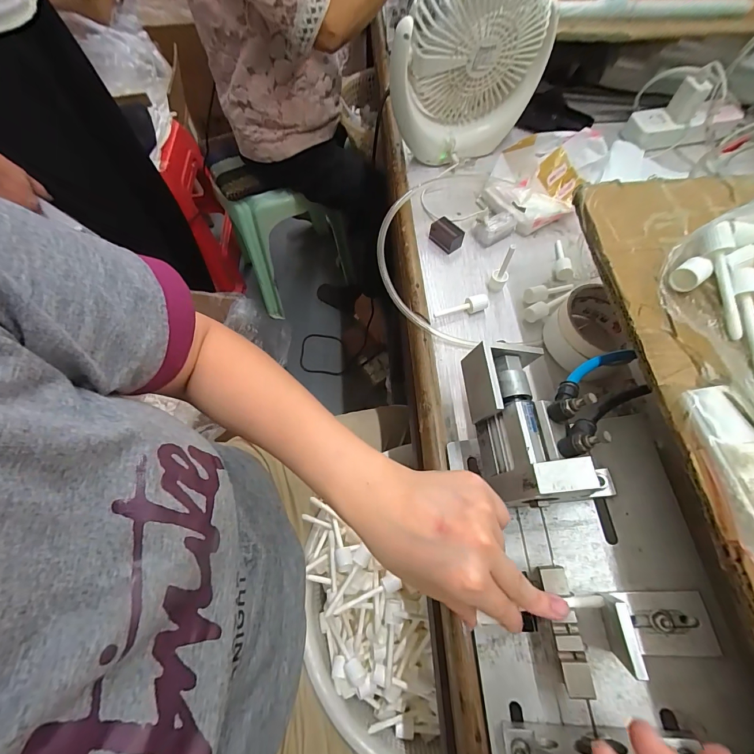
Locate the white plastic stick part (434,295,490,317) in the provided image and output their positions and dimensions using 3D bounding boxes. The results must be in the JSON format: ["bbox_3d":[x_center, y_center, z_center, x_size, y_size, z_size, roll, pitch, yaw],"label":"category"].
[{"bbox_3d":[0.096,-0.079,0.420,0.064,0.017,0.015,-10,64,-3],"label":"white plastic stick part"}]

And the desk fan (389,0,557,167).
[{"bbox_3d":[0.113,-0.403,0.465,0.197,0.199,0.102,-9,64,-3],"label":"desk fan"}]

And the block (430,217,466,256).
[{"bbox_3d":[0.088,-0.181,0.465,0.024,0.024,0.043,-38,68,-16],"label":"block"}]

